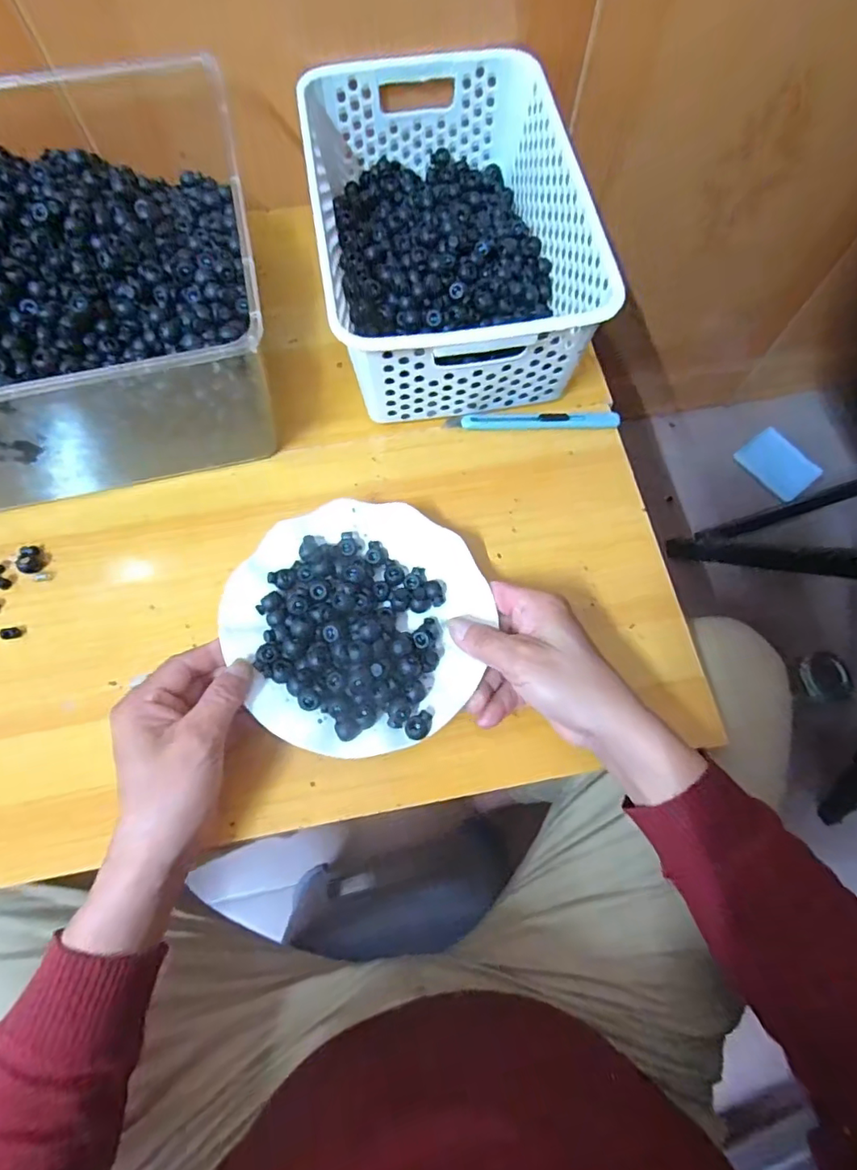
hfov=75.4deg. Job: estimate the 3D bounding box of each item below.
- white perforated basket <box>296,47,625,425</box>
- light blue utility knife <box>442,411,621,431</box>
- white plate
[{"bbox_3d":[0.015,-0.293,0.477,0.203,0.114,0.294,-9,71,-3],"label":"white perforated basket"},{"bbox_3d":[0.089,-0.141,0.478,0.145,0.011,0.015,0,71,0],"label":"light blue utility knife"},{"bbox_3d":[-0.045,0.024,0.390,0.174,0.033,0.176,0,71,0],"label":"white plate"}]

